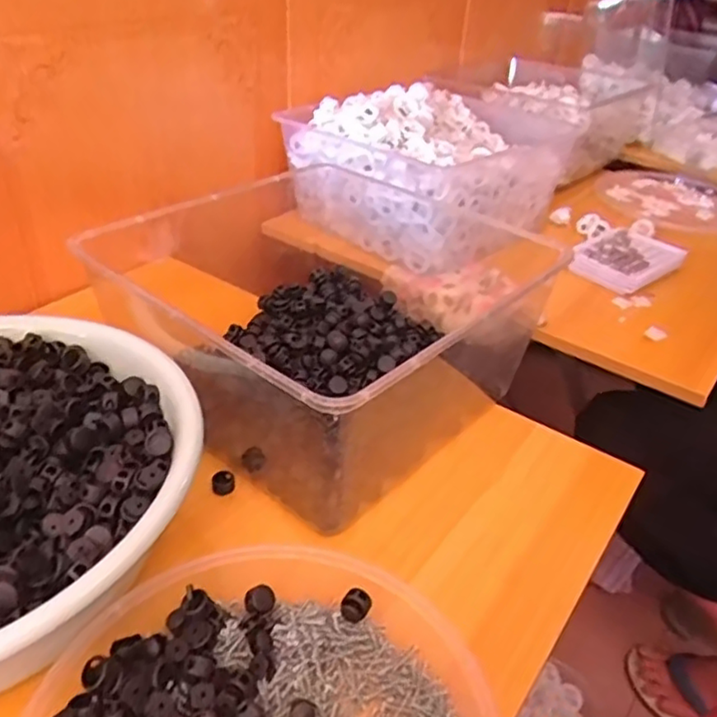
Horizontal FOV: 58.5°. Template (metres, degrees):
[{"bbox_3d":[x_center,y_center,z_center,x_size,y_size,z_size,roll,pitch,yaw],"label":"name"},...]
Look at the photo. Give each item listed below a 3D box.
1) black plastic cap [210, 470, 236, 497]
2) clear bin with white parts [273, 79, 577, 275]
[{"bbox_3d":[-0.104,0.095,0.491,0.017,0.014,0.018,3,36,-2],"label":"black plastic cap"},{"bbox_3d":[0.117,-0.274,0.873,0.359,0.138,0.272,-26,46,-36],"label":"clear bin with white parts"}]

